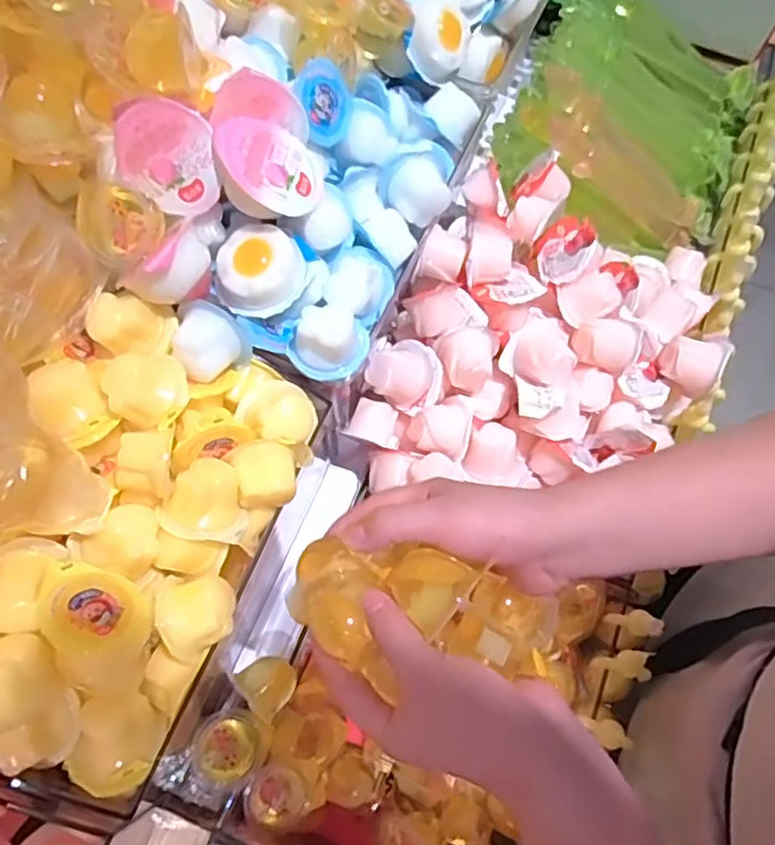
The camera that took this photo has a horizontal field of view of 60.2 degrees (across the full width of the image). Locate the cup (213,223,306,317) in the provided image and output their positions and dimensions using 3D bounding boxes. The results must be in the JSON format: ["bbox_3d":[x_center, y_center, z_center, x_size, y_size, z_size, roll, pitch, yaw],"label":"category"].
[{"bbox_3d":[-0.090,-0.109,0.475,0.061,0.025,0.059,1,71,-2],"label":"cup"}]

